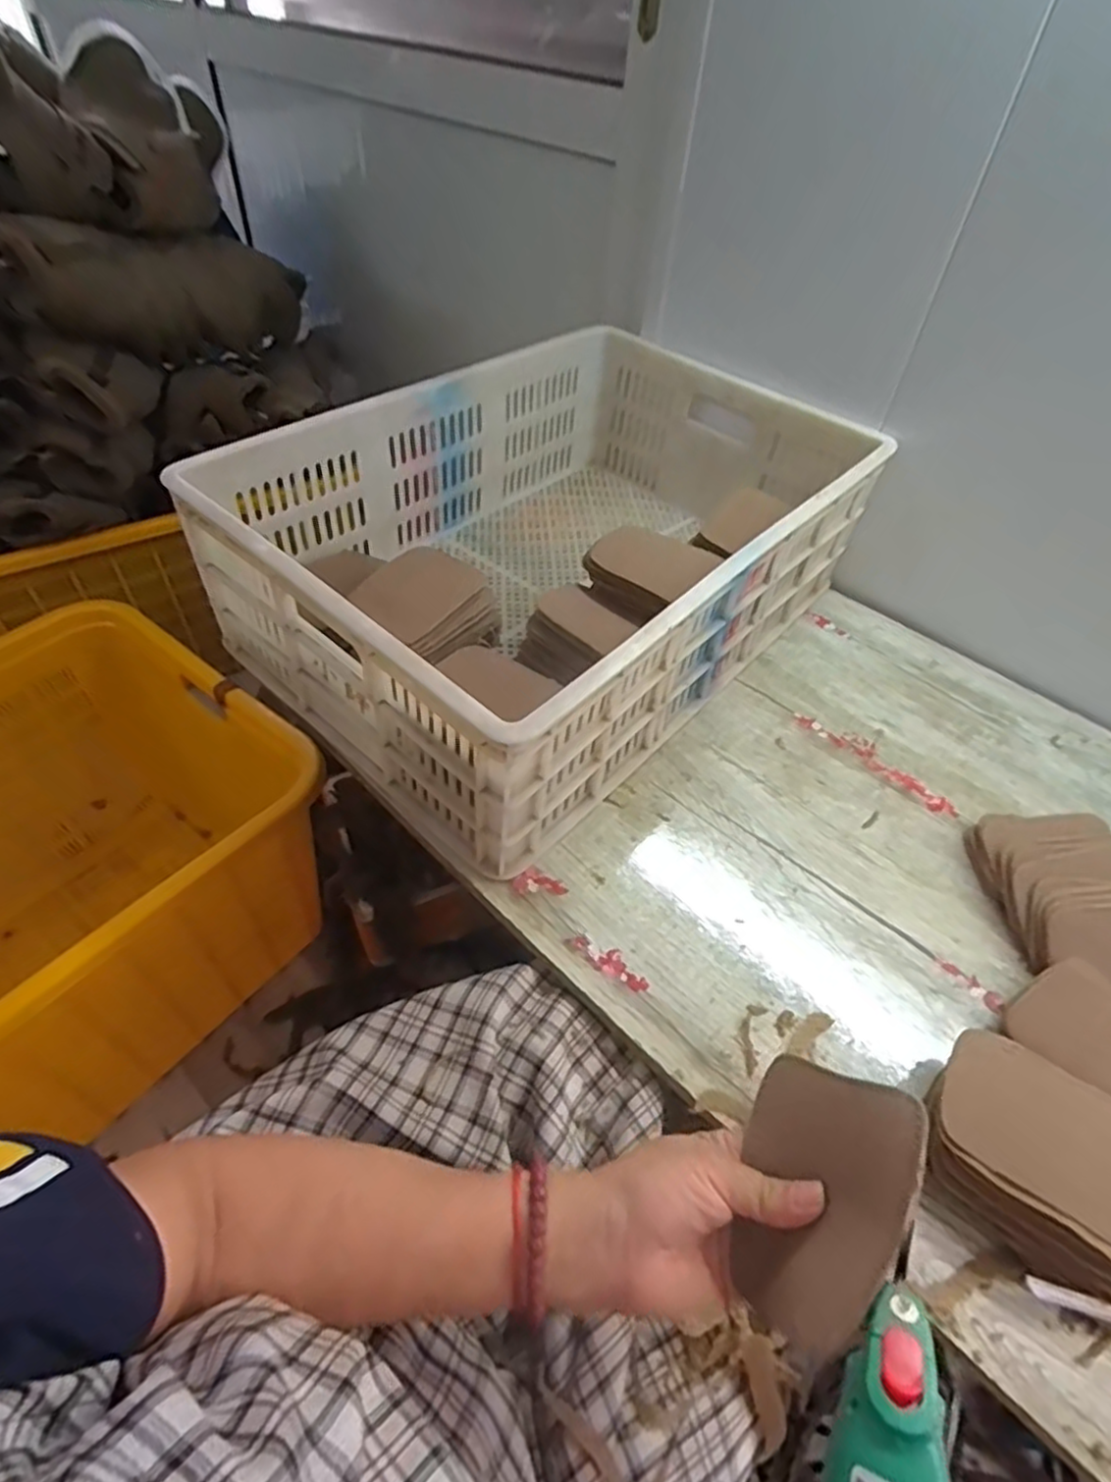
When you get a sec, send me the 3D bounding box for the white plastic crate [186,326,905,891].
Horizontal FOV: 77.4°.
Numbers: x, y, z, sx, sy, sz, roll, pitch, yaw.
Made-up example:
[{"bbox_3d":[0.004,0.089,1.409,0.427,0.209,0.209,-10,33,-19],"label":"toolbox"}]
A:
[{"bbox_3d":[0.012,-0.214,0.730,0.422,0.199,0.619,34,54,24],"label":"white plastic crate"}]

